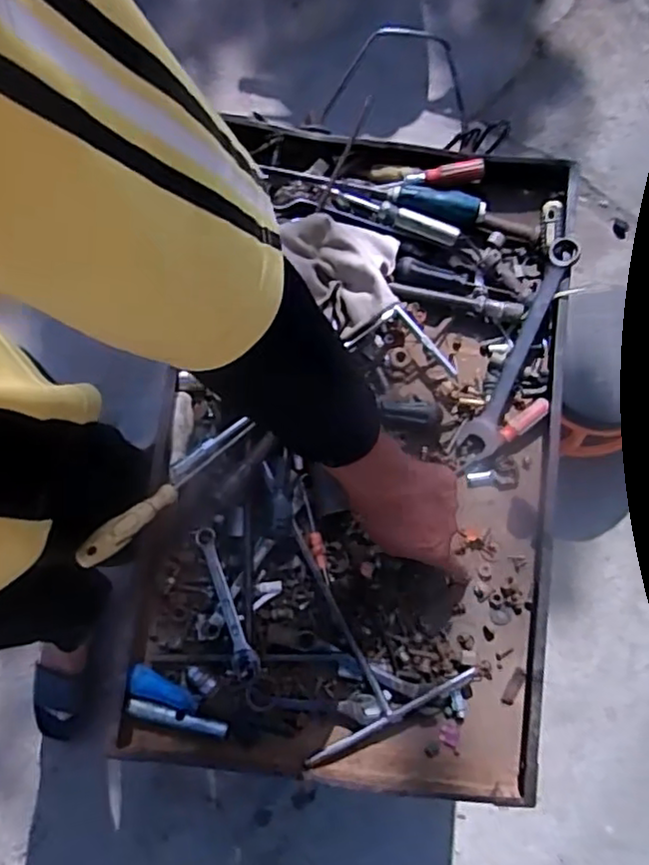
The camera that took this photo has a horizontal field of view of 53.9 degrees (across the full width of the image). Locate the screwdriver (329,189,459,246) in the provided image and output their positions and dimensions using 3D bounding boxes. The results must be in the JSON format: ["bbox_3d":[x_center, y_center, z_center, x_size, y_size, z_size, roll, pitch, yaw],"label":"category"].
[{"bbox_3d":[0.072,-0.225,0.661,0.138,0.016,0.016,25,80,3],"label":"screwdriver"}]

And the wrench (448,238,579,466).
[{"bbox_3d":[0.200,-0.084,0.658,0.038,0.017,0.249,25,91,8],"label":"wrench"}]

